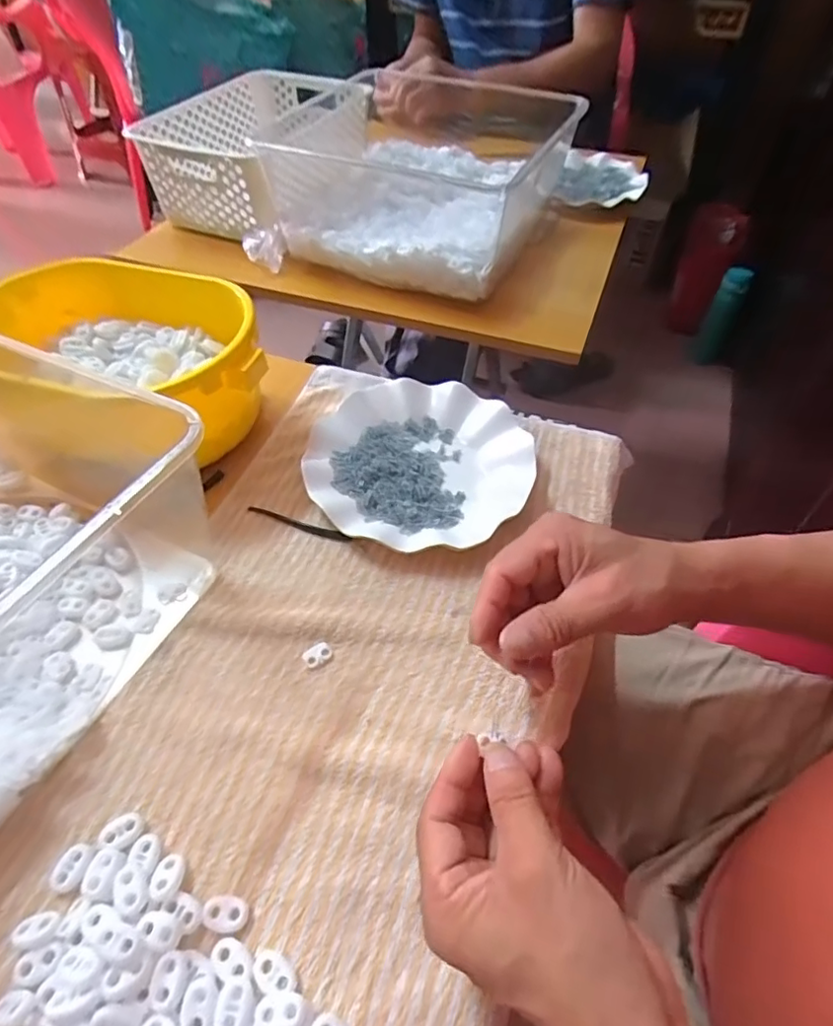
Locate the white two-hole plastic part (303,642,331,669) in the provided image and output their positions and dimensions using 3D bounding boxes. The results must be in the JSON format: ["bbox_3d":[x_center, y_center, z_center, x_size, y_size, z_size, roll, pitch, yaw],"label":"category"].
[{"bbox_3d":[-0.065,0.092,0.378,0.019,0.004,0.012,-29,56,-20],"label":"white two-hole plastic part"}]

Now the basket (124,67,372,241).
[{"bbox_3d":[-0.204,-0.498,0.787,0.222,0.096,0.310,15,52,12],"label":"basket"}]

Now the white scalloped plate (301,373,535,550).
[{"bbox_3d":[0.004,-0.044,0.476,0.176,0.023,0.183,-1,51,1],"label":"white scalloped plate"}]

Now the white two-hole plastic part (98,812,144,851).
[{"bbox_3d":[-0.159,0.172,0.310,0.021,0.009,0.016,-38,59,-25],"label":"white two-hole plastic part"}]

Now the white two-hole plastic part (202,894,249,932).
[{"bbox_3d":[-0.095,0.201,0.288,0.022,0.005,0.015,6,51,7],"label":"white two-hole plastic part"}]

